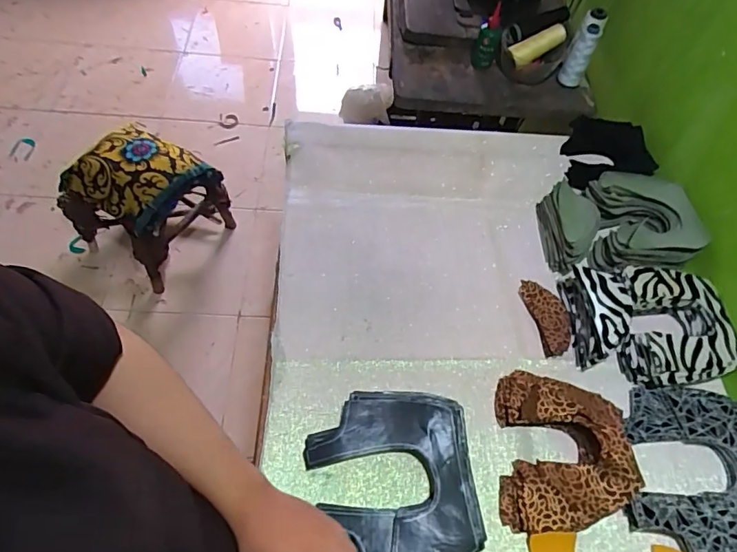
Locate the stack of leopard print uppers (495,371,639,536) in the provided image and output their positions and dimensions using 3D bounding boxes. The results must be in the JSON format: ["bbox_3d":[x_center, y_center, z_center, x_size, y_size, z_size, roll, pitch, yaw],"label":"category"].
[{"bbox_3d":[0.226,0.200,0.564,0.143,0.042,0.176,6,58,0],"label":"stack of leopard print uppers"}]

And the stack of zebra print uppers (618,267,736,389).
[{"bbox_3d":[0.406,0.067,0.651,0.141,0.047,0.165,5,58,0],"label":"stack of zebra print uppers"}]

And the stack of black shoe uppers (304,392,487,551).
[{"bbox_3d":[0.026,0.225,0.542,0.178,0.031,0.187,-3,59,-6],"label":"stack of black shoe uppers"}]

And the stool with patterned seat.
[{"bbox_3d":[-0.626,-0.216,1.391,0.329,0.348,0.319,32,62,13],"label":"stool with patterned seat"}]

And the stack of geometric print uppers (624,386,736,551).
[{"bbox_3d":[0.388,0.227,0.565,0.175,0.027,0.193,12,59,4],"label":"stack of geometric print uppers"}]

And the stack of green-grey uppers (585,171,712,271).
[{"bbox_3d":[0.415,-0.079,0.744,0.152,0.057,0.167,2,58,-2],"label":"stack of green-grey uppers"}]

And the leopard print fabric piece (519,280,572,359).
[{"bbox_3d":[0.247,0.054,0.668,0.050,0.010,0.112,-9,60,-9],"label":"leopard print fabric piece"}]

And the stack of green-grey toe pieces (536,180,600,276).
[{"bbox_3d":[0.296,-0.074,0.718,0.062,0.070,0.130,2,58,-2],"label":"stack of green-grey toe pieces"}]

